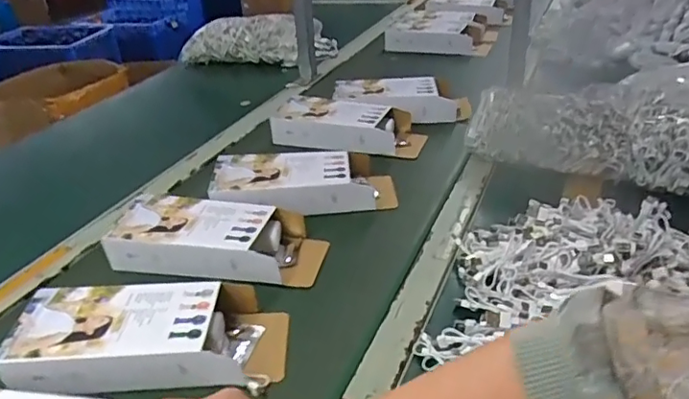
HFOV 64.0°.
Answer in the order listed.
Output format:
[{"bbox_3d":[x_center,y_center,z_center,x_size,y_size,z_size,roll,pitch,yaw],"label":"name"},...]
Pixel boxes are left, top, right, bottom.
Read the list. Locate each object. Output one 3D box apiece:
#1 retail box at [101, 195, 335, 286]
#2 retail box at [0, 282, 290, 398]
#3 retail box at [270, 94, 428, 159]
[{"bbox_3d":[-0.164,0.048,0.685,0.232,0.061,0.106,3,29,12],"label":"retail box"},{"bbox_3d":[-0.188,0.133,0.546,0.250,0.062,0.101,-4,28,0],"label":"retail box"},{"bbox_3d":[0.008,-0.127,0.951,0.258,0.062,0.106,5,29,15],"label":"retail box"}]

